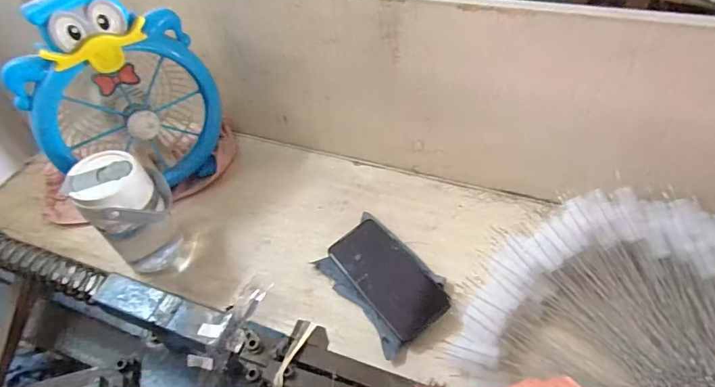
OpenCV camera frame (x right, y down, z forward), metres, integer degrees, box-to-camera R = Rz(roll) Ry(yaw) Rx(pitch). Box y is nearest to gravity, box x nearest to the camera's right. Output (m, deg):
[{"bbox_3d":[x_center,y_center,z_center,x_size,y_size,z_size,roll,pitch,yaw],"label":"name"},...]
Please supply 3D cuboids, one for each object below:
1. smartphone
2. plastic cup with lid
[{"bbox_3d":[0.035,0.102,0.541,0.076,0.005,0.158,-36,57,-12],"label":"smartphone"},{"bbox_3d":[-0.273,0.025,0.540,0.088,0.154,0.081,-2,49,2],"label":"plastic cup with lid"}]

